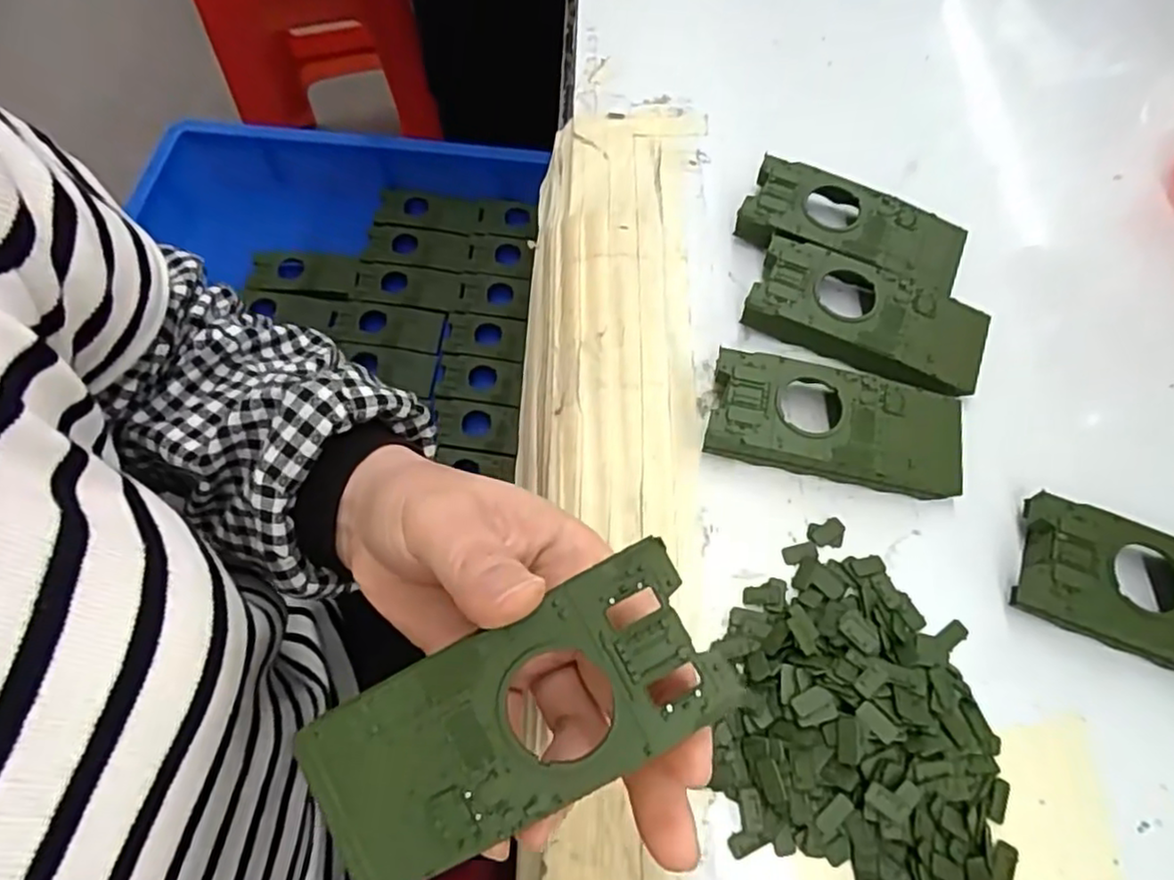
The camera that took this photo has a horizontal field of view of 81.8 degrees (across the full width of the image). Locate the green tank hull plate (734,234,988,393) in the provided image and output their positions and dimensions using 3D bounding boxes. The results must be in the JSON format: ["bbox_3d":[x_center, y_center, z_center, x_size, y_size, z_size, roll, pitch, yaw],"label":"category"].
[{"bbox_3d":[0.127,-0.055,0.310,0.102,0.017,0.051,23,67,11],"label":"green tank hull plate"}]

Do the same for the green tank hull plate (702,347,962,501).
[{"bbox_3d":[0.104,-0.007,0.289,0.102,0.020,0.045,10,65,5],"label":"green tank hull plate"}]

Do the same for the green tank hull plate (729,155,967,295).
[{"bbox_3d":[0.129,-0.102,0.332,0.103,0.020,0.048,22,66,10],"label":"green tank hull plate"}]

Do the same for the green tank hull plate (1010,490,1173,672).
[{"bbox_3d":[0.217,0.060,0.256,0.101,0.021,0.045,21,66,10],"label":"green tank hull plate"}]

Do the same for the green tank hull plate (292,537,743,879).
[{"bbox_3d":[-0.019,0.069,0.165,0.103,0.004,0.045,-29,83,0],"label":"green tank hull plate"}]

